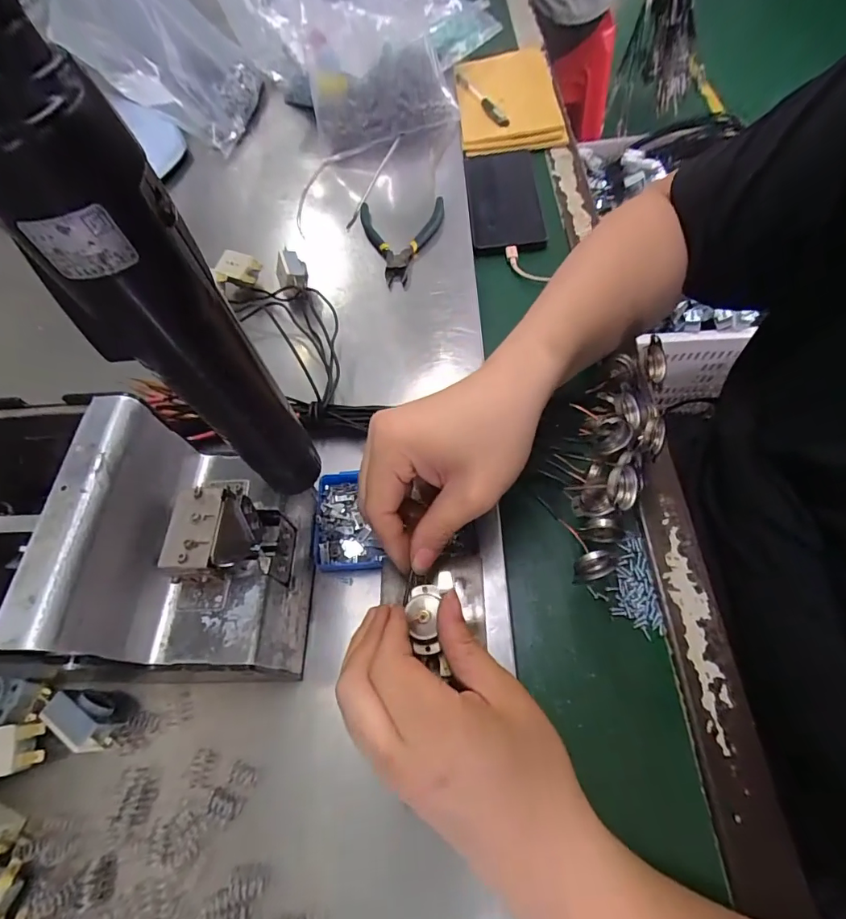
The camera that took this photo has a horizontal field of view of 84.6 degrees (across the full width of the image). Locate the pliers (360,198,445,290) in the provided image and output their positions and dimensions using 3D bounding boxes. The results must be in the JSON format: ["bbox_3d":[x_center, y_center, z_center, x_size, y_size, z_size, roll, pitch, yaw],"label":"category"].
[{"bbox_3d":[-0.025,-0.220,0.472,0.086,0.018,0.119,1,62,6],"label":"pliers"}]

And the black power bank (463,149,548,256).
[{"bbox_3d":[0.091,-0.296,0.519,0.083,0.010,0.170,-3,62,4],"label":"black power bank"}]

